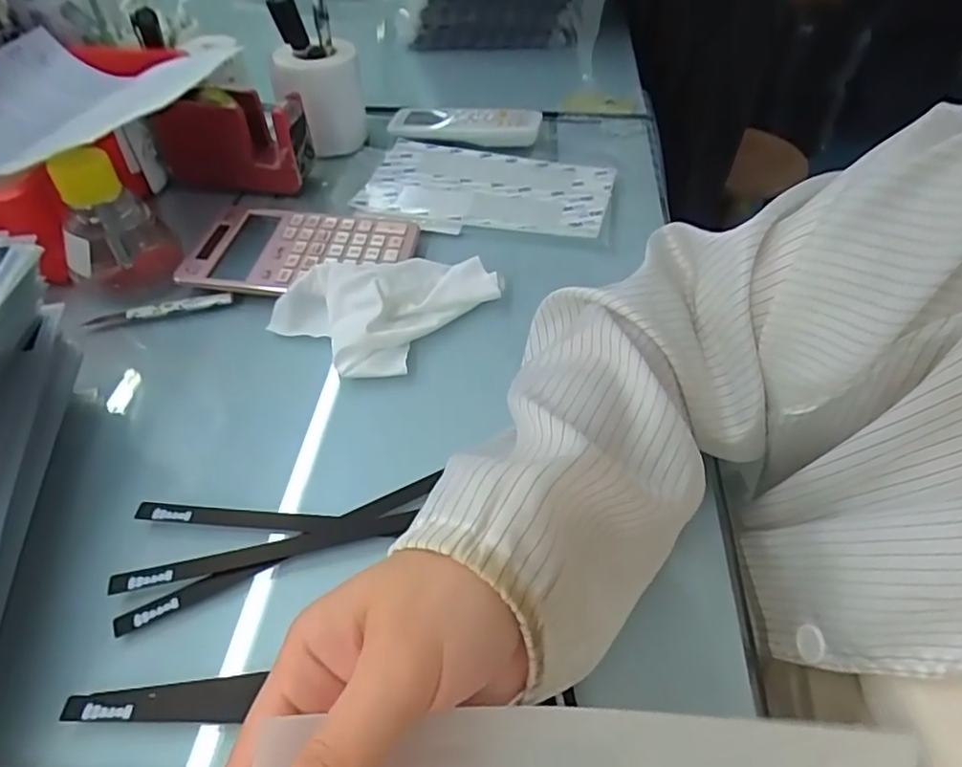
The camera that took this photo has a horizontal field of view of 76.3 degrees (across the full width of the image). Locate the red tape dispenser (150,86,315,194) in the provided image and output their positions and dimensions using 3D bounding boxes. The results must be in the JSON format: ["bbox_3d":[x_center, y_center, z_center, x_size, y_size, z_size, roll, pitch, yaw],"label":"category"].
[{"bbox_3d":[-0.236,-0.232,0.584,0.136,0.081,0.050,4,46,5],"label":"red tape dispenser"}]

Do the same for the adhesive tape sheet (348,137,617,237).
[{"bbox_3d":[0.004,-0.184,0.582,0.227,0.006,0.142,13,48,13],"label":"adhesive tape sheet"}]

